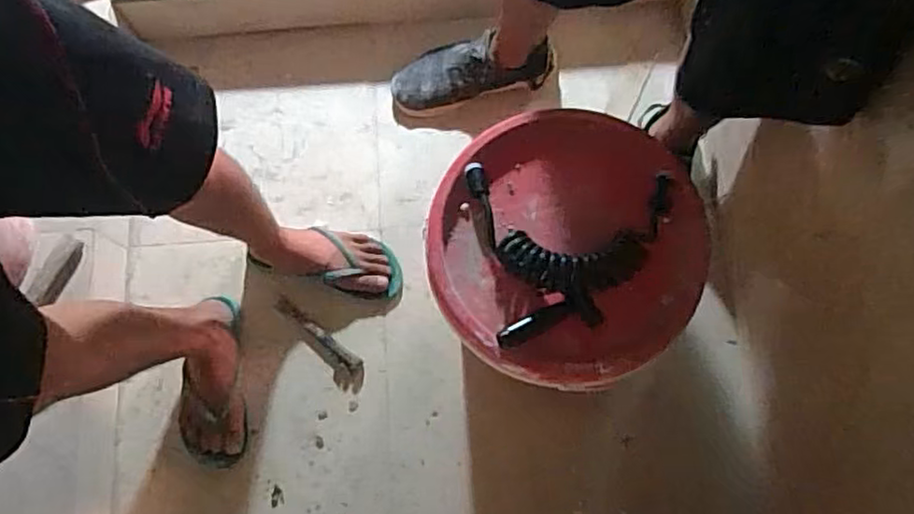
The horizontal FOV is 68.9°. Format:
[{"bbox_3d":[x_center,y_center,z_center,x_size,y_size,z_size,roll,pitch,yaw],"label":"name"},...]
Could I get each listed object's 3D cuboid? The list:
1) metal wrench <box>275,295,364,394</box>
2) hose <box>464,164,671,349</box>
[{"bbox_3d":[-0.221,0.142,1.058,0.189,0.007,0.052,38,80,10],"label":"metal wrench"},{"bbox_3d":[0.135,-0.022,0.714,0.214,0.052,0.198,-10,76,-1],"label":"hose"}]

